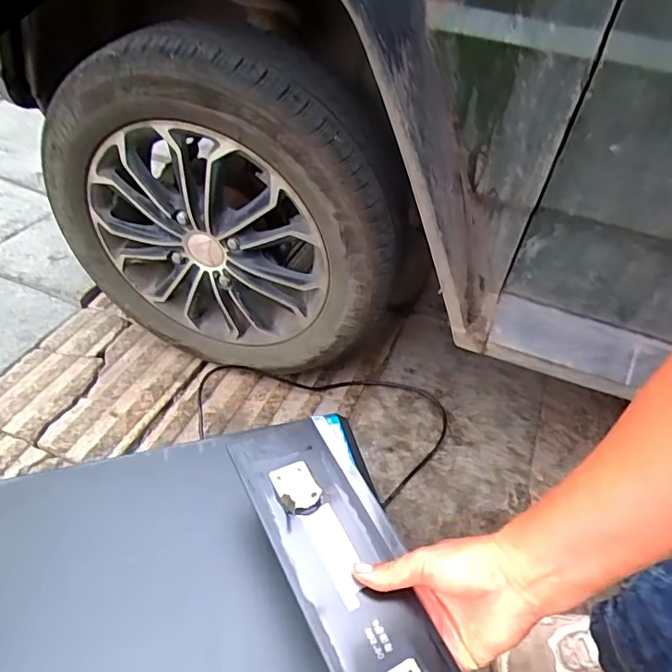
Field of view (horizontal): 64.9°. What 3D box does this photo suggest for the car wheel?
[{"bbox_3d":[-0.172,-0.194,0.850,0.558,0.482,0.200,15,46,7],"label":"car wheel"}]

